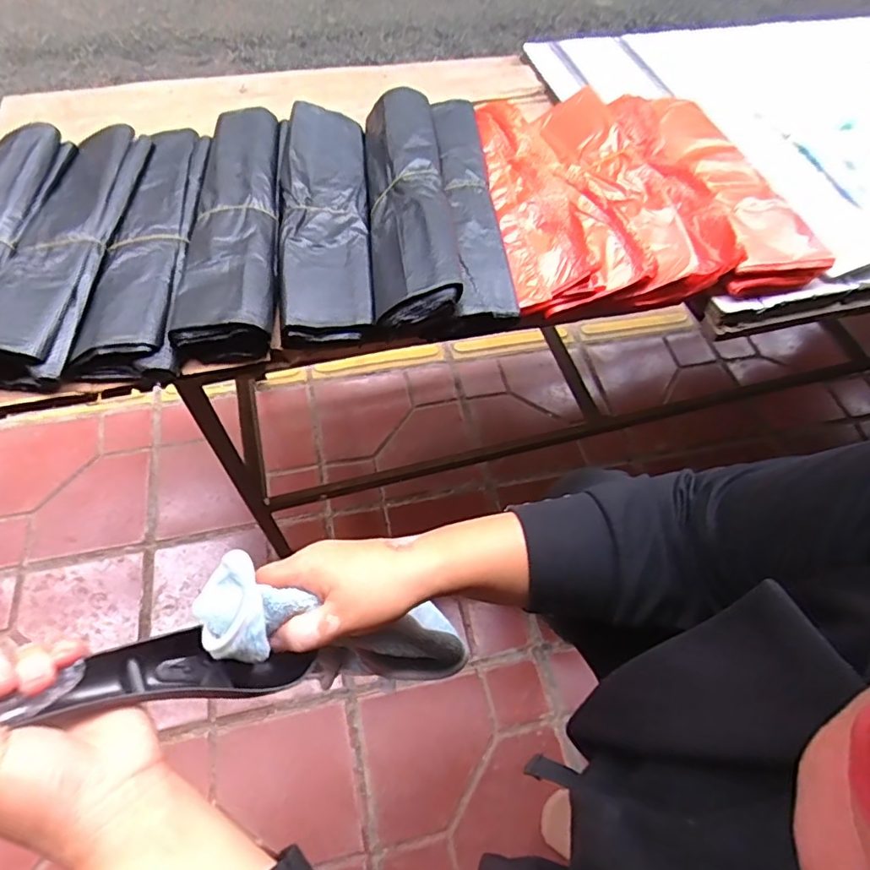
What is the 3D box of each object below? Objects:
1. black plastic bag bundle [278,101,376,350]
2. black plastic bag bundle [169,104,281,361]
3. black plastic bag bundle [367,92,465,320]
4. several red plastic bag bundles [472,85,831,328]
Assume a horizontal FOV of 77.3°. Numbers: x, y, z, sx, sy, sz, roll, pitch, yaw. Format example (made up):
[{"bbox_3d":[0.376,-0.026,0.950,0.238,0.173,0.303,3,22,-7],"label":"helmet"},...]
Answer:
[{"bbox_3d":[-0.116,-0.236,0.577,0.090,0.043,0.350,-4,58,-7],"label":"black plastic bag bundle"},{"bbox_3d":[-0.201,-0.226,0.568,0.089,0.042,0.352,-1,59,-5],"label":"black plastic bag bundle"},{"bbox_3d":[-0.029,-0.247,0.560,0.080,0.040,0.340,-3,60,-6],"label":"black plastic bag bundle"},{"bbox_3d":[0.227,-0.282,0.624,0.324,0.056,0.332,-6,60,-8],"label":"several red plastic bag bundles"}]

